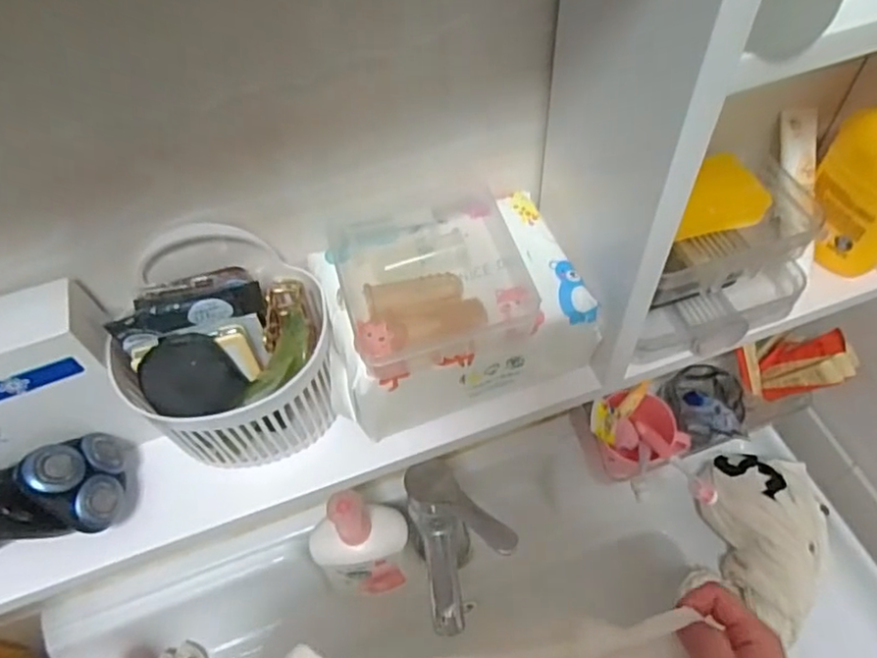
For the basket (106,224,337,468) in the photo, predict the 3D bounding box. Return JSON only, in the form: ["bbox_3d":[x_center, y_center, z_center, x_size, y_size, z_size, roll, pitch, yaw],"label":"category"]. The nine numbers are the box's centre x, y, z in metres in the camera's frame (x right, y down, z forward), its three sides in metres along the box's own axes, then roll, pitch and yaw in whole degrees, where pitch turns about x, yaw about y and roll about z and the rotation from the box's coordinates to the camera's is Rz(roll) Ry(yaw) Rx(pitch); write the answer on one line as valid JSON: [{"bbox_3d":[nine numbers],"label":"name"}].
[{"bbox_3d":[-0.116,0.016,0.371,0.111,0.107,0.117,29,63,21],"label":"basket"}]

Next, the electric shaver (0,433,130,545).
[{"bbox_3d":[-0.262,0.102,0.356,0.157,0.051,0.054,-14,56,-6],"label":"electric shaver"}]

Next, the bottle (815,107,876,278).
[{"bbox_3d":[0.278,-0.098,0.401,0.032,0.126,0.065,-10,56,-3],"label":"bottle"}]

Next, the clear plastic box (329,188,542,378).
[{"bbox_3d":[-0.003,-0.034,0.355,0.103,0.031,0.100,-15,57,-7],"label":"clear plastic box"}]

